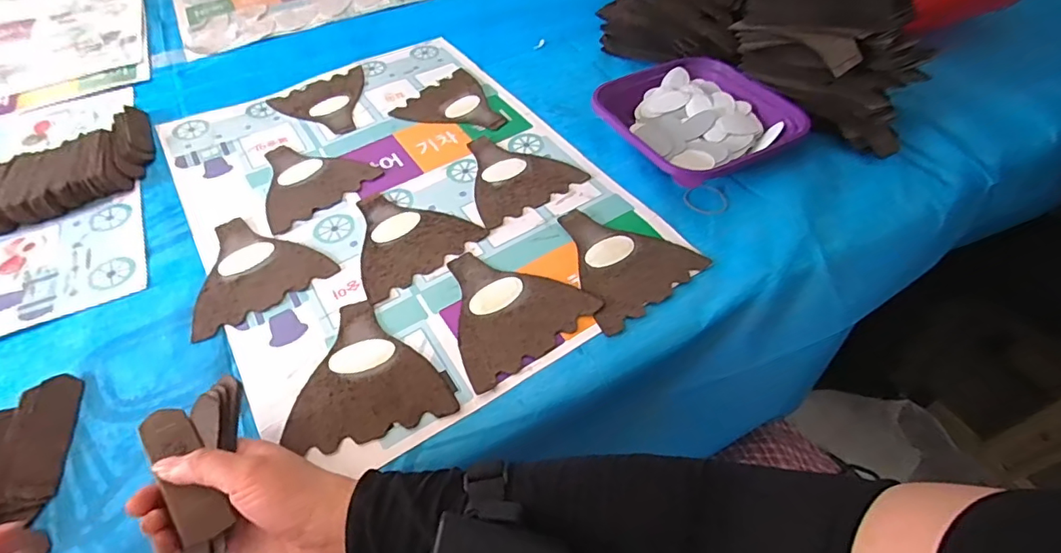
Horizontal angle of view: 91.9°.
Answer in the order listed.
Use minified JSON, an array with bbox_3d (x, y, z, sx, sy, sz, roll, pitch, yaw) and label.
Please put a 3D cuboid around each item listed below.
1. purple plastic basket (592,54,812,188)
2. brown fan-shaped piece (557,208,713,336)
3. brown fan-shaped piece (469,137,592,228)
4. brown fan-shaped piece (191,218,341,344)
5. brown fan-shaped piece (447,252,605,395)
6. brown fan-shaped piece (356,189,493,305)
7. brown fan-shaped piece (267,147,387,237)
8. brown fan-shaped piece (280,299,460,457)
[{"bbox_3d":[0.173,-0.169,0.564,0.187,0.043,0.183,-30,56,-20],"label":"purple plastic basket"},{"bbox_3d":[0.076,-0.021,0.470,0.119,0.007,0.126,-32,57,-22],"label":"brown fan-shaped piece"},{"bbox_3d":[-0.023,-0.114,0.550,0.120,0.004,0.122,-30,56,-20],"label":"brown fan-shaped piece"},{"bbox_3d":[-0.264,-0.012,0.478,0.120,0.004,0.124,-32,57,-22],"label":"brown fan-shaped piece"},{"bbox_3d":[-0.021,0.019,0.440,0.119,0.006,0.124,-28,55,-19],"label":"brown fan-shaped piece"},{"bbox_3d":[-0.124,-0.045,0.498,0.117,0.004,0.125,-31,56,-21],"label":"brown fan-shaped piece"},{"bbox_3d":[-0.245,-0.110,0.555,0.119,0.004,0.125,-37,59,-24],"label":"brown fan-shaped piece"},{"bbox_3d":[-0.130,0.070,0.404,0.116,0.006,0.120,-15,52,-10],"label":"brown fan-shaped piece"}]

